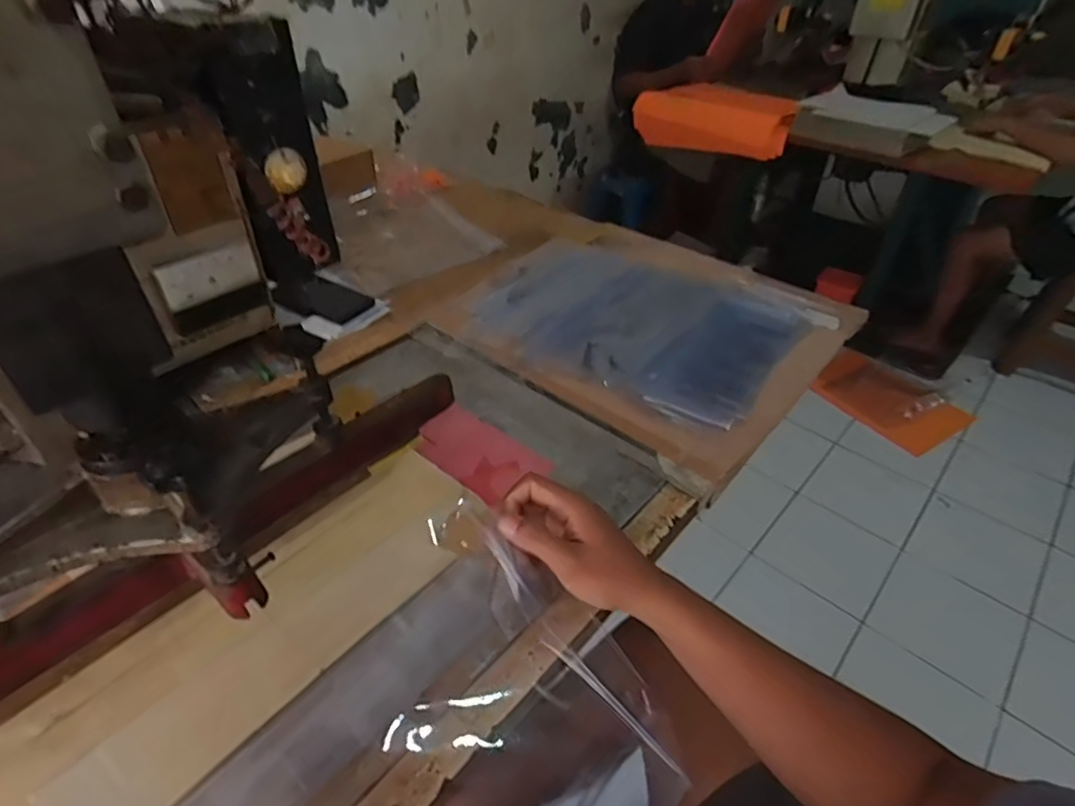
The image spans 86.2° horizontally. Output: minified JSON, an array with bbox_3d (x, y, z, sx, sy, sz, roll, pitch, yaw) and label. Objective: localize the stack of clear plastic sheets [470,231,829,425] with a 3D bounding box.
[{"bbox_3d":[0.140,-0.136,0.797,0.408,0.029,0.326,26,47,28],"label":"stack of clear plastic sheets"}]

